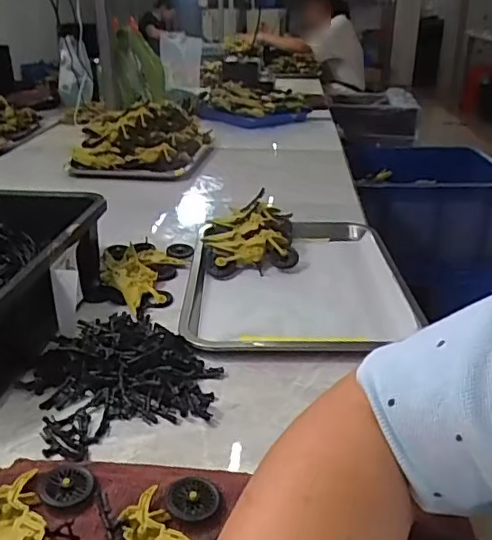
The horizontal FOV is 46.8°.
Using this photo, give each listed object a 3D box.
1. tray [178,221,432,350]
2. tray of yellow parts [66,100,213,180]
[{"bbox_3d":[0.061,0.007,0.727,0.259,0.019,0.351,0,24,0],"label":"tray"},{"bbox_3d":[-0.232,-0.306,1.284,0.266,0.119,0.298,2,24,3],"label":"tray of yellow parts"}]

